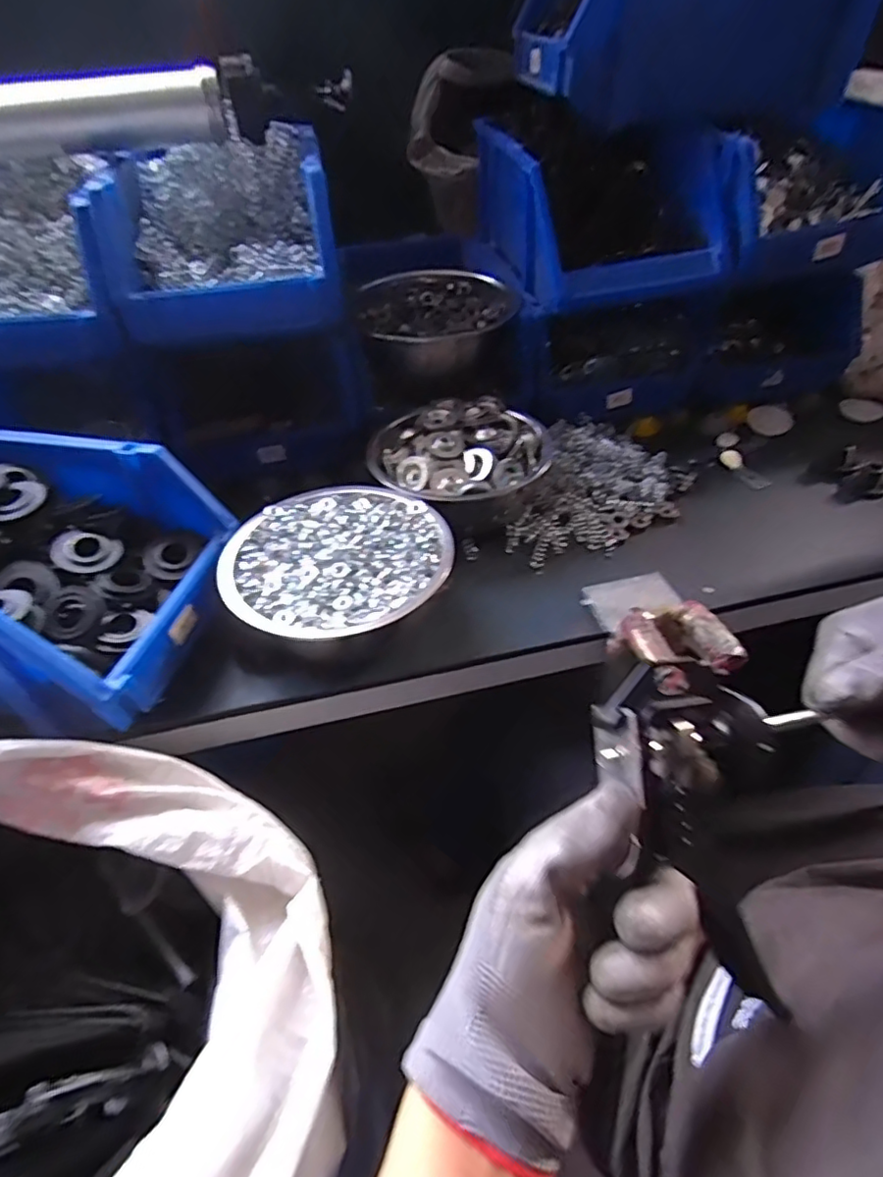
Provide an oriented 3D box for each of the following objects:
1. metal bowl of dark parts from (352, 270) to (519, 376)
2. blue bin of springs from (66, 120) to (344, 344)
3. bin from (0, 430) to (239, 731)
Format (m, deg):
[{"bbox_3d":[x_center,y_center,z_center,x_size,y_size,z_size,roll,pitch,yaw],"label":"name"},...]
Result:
[{"bbox_3d":[-0.008,-0.313,0.705,0.174,0.074,0.179,-2,45,2],"label":"metal bowl of dark parts"},{"bbox_3d":[-0.218,-0.346,0.587,0.207,0.125,0.214,-12,46,-9],"label":"blue bin of springs"},{"bbox_3d":[-0.359,-0.021,0.470,0.324,0.118,0.195,7,46,10],"label":"bin"}]

